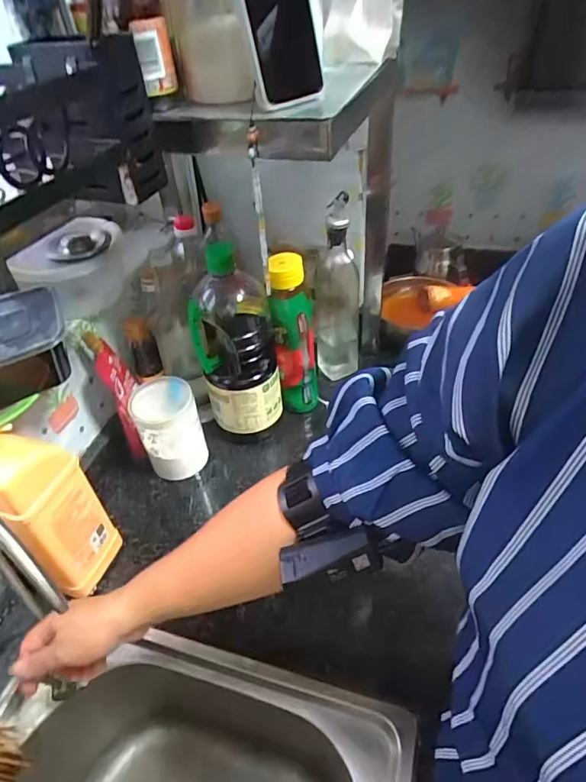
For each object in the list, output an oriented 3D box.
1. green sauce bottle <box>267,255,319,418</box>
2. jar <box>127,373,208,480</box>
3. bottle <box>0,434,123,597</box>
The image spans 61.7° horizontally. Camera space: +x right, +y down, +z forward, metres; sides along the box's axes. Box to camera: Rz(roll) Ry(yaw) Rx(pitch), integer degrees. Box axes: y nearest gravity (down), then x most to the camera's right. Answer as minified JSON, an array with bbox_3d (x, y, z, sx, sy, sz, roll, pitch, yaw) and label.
[{"bbox_3d":[0.001,-0.075,0.715,0.057,0.239,0.054,-7,41,-2],"label":"green sauce bottle"},{"bbox_3d":[-0.169,0.056,0.686,0.080,0.125,0.090,-17,43,-14],"label":"jar"},{"bbox_3d":[-0.256,0.111,0.507,0.055,0.289,0.090,14,45,21],"label":"bottle"}]

